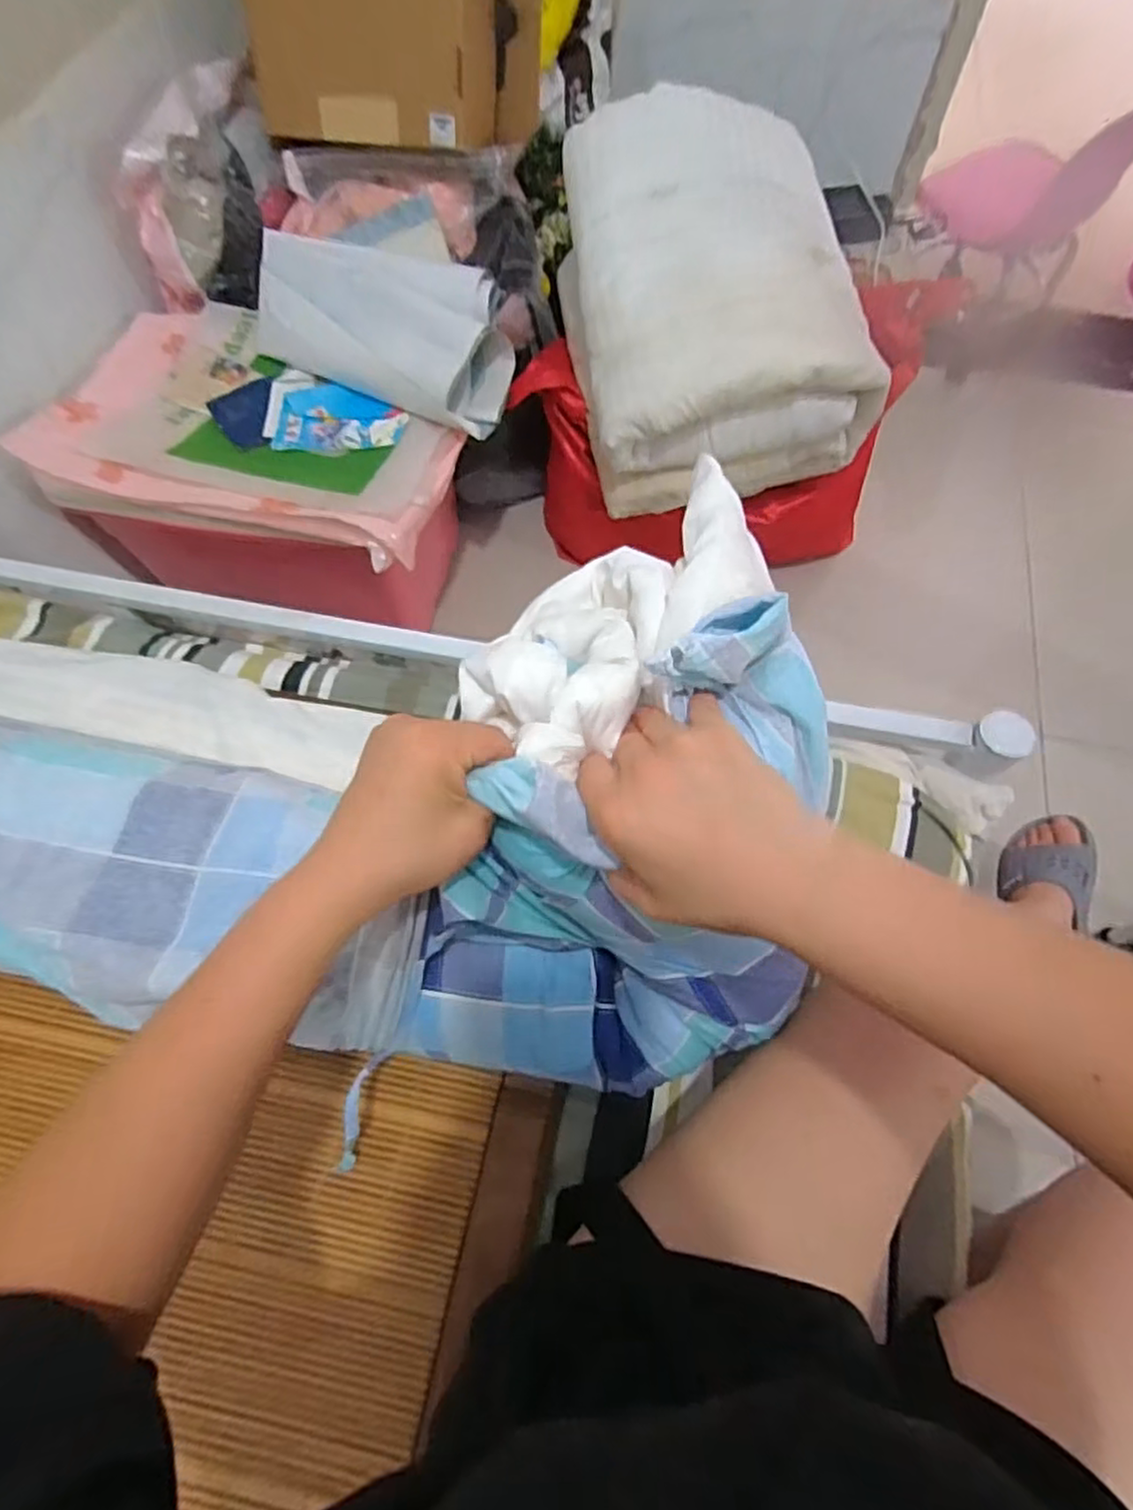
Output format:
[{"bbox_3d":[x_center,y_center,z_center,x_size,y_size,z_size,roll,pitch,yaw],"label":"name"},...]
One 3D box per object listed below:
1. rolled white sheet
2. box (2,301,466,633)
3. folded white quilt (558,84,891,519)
[{"bbox_3d":[-0.260,-0.609,0.989,0.417,0.126,0.184,24,67,13],"label":"rolled white sheet"},{"bbox_3d":[-0.429,-0.402,1.121,0.566,0.353,0.432,12,65,7],"label":"box"},{"bbox_3d":[0.212,-0.642,0.995,0.403,0.342,0.443,-6,72,-2],"label":"folded white quilt"}]

